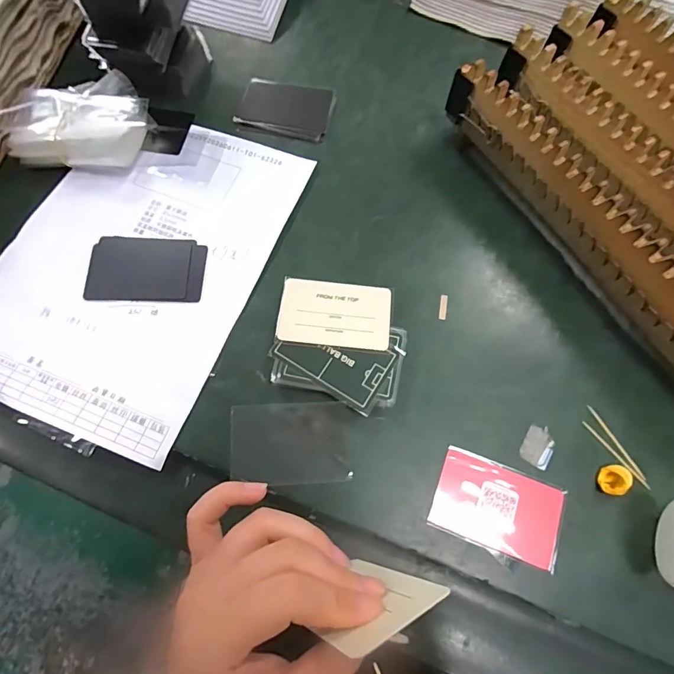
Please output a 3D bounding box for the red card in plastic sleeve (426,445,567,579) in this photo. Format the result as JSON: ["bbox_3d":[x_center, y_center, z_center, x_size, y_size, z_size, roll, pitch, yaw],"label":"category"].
[{"bbox_3d":[0.114,0.120,0.303,0.088,0.004,0.056,20,73,6],"label":"red card in plastic sleeve"}]

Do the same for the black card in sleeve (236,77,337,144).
[{"bbox_3d":[-0.051,-0.226,0.425,0.091,0.006,0.066,12,72,3],"label":"black card in sleeve"}]

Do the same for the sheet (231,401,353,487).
[{"bbox_3d":[-0.033,0.078,0.314,0.086,0.004,0.057,-2,72,-7],"label":"sheet"}]

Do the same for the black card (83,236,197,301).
[{"bbox_3d":[-0.166,-0.058,0.362,0.083,0.006,0.059,1,72,0],"label":"black card"}]

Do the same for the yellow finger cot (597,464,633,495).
[{"bbox_3d":[0.197,0.101,0.303,0.014,0.017,0.022,17,73,5],"label":"yellow finger cot"}]

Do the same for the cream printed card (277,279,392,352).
[{"bbox_3d":[-0.001,-0.018,0.331,0.083,0.004,0.054,7,67,-2],"label":"cream printed card"}]

